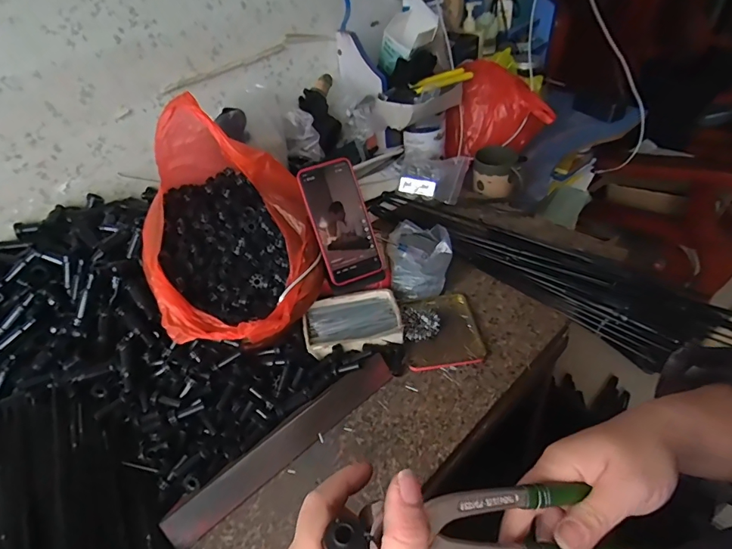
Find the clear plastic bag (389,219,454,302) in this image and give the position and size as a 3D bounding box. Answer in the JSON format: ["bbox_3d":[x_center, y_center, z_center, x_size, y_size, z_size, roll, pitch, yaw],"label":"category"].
[{"bbox_3d":[0.081,-0.027,0.652,0.089,0.055,0.115,-4,42,3],"label":"clear plastic bag"}]

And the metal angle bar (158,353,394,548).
[{"bbox_3d":[-0.084,0.183,0.478,0.283,0.022,0.033,-33,48,-26],"label":"metal angle bar"}]

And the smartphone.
[{"bbox_3d":[-0.034,-0.072,0.588,0.078,0.164,0.014,-20,6,-14],"label":"smartphone"}]

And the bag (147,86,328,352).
[{"bbox_3d":[-0.179,-0.066,0.552,0.203,0.206,0.270,-17,43,-11],"label":"bag"}]

